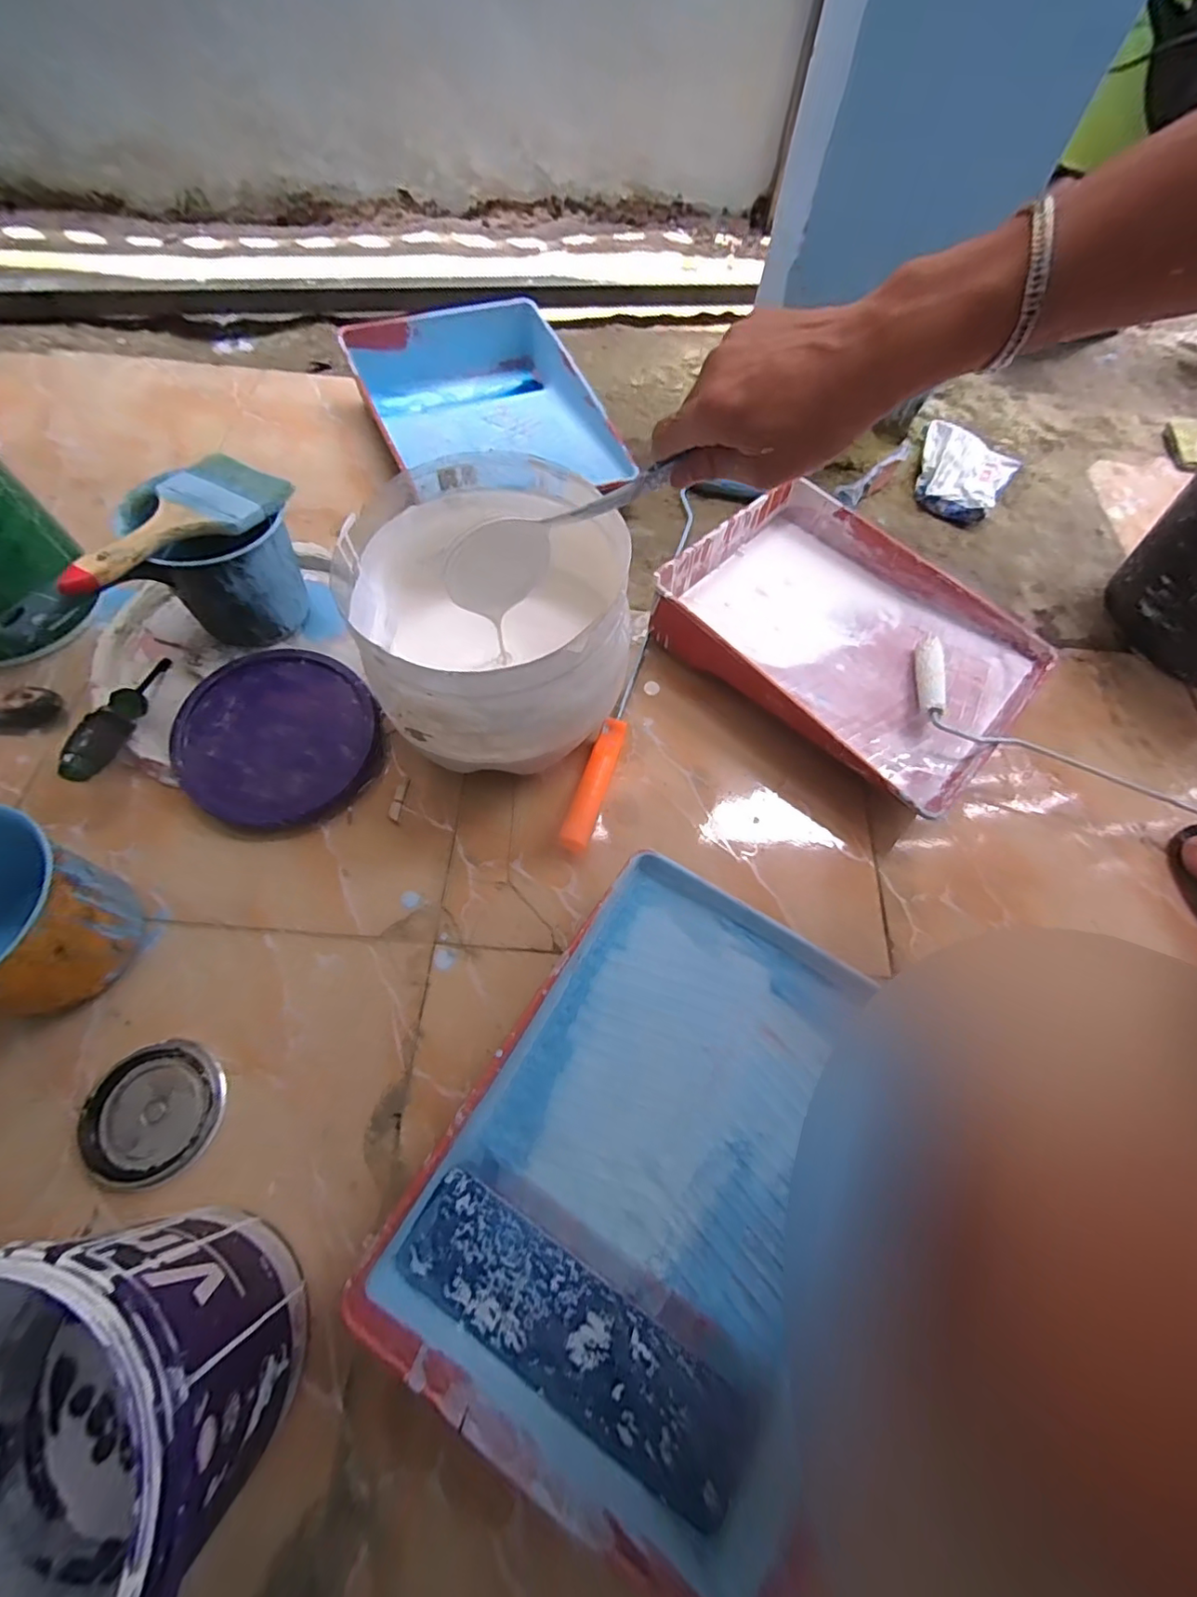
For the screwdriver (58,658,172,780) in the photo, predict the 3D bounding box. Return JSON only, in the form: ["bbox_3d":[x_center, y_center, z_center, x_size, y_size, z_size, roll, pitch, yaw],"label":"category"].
[{"bbox_3d":[-0.456,-0.086,0.544,0.026,0.026,0.176,-3,45,-5],"label":"screwdriver"}]

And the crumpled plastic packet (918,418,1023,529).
[{"bbox_3d":[0.518,-0.459,0.800,0.133,0.043,0.167,26,68,8],"label":"crumpled plastic packet"}]

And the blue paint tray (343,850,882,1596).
[{"bbox_3d":[0.058,0.248,0.410,0.282,0.074,0.366,29,66,11],"label":"blue paint tray"}]

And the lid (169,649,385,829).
[{"bbox_3d":[-0.313,-0.059,0.563,0.181,0.040,0.180,1,64,-2],"label":"lid"}]

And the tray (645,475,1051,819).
[{"bbox_3d":[0.271,-0.173,0.623,0.358,0.079,0.274,42,69,16],"label":"tray"}]

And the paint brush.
[{"bbox_3d":[-0.384,-0.251,0.503,0.095,0.024,0.201,35,70,12],"label":"paint brush"}]

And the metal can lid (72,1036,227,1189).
[{"bbox_3d":[-0.339,0.238,0.429,0.097,0.010,0.093,1,64,-2],"label":"metal can lid"}]

